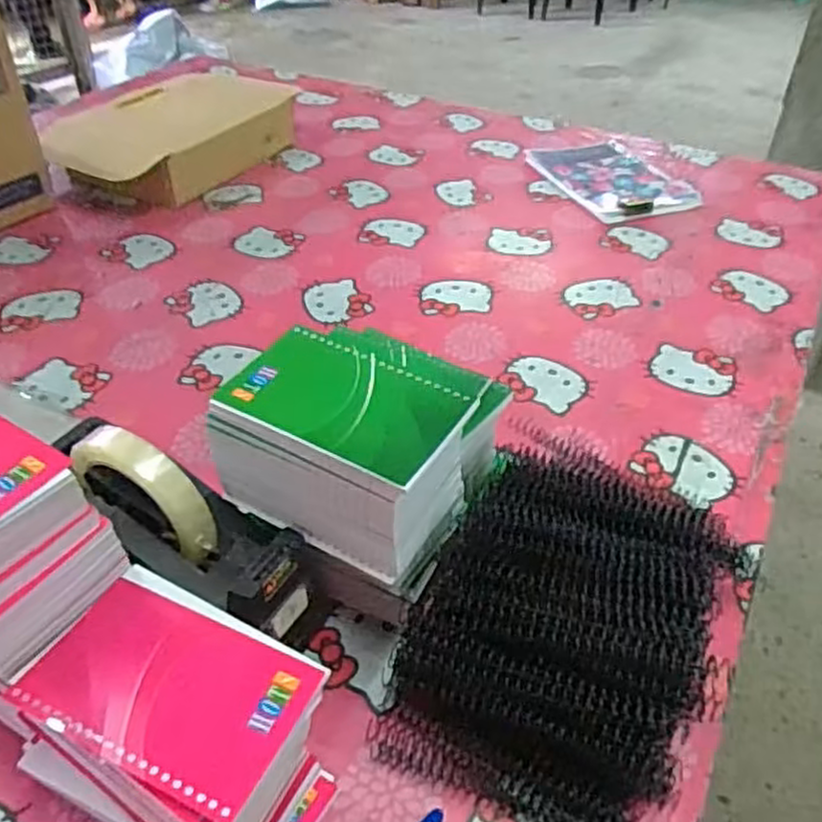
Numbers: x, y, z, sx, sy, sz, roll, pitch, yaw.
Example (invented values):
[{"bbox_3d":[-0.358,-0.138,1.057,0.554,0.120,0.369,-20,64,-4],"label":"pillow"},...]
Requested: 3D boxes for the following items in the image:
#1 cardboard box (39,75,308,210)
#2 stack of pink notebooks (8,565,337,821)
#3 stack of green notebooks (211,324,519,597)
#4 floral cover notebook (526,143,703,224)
[{"bbox_3d":[-0.332,-0.402,1.071,0.214,0.089,0.341,19,44,21],"label":"cardboard box"},{"bbox_3d":[-0.124,0.171,0.393,0.146,0.105,0.095,21,45,23],"label":"stack of pink notebooks"},{"bbox_3d":[-0.044,0.033,0.456,0.141,0.113,0.084,20,44,21],"label":"stack of green notebooks"},{"bbox_3d":[0.280,-0.327,1.045,0.155,0.016,0.223,-16,43,-19],"label":"floral cover notebook"}]

